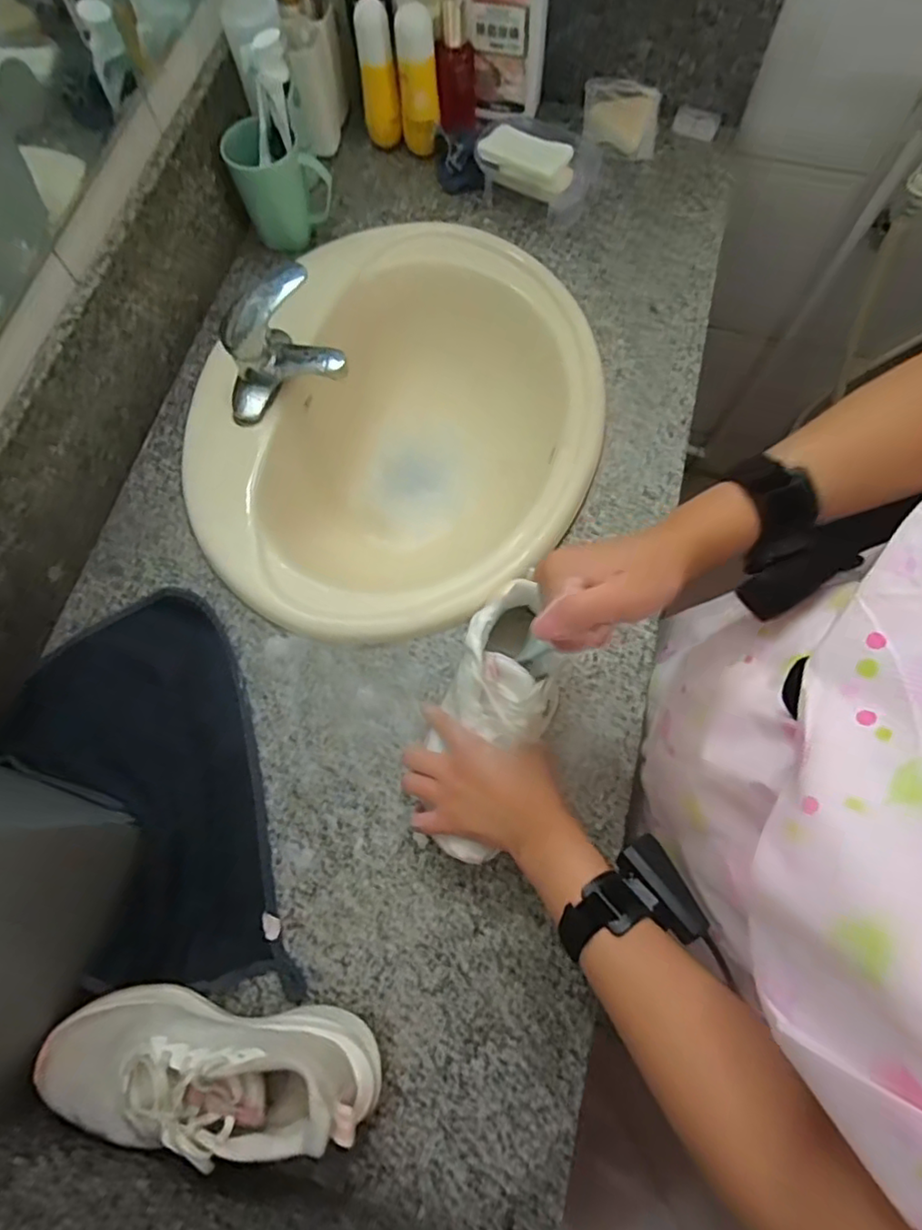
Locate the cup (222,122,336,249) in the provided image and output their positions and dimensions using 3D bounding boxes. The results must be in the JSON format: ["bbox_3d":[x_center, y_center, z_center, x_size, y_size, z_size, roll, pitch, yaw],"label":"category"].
[{"bbox_3d":[-0.210,-0.503,0.716,0.101,0.110,0.072,-22,73,-6],"label":"cup"}]

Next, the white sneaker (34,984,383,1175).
[{"bbox_3d":[-0.188,0.343,0.459,0.249,0.092,0.091,1,73,2],"label":"white sneaker"}]

